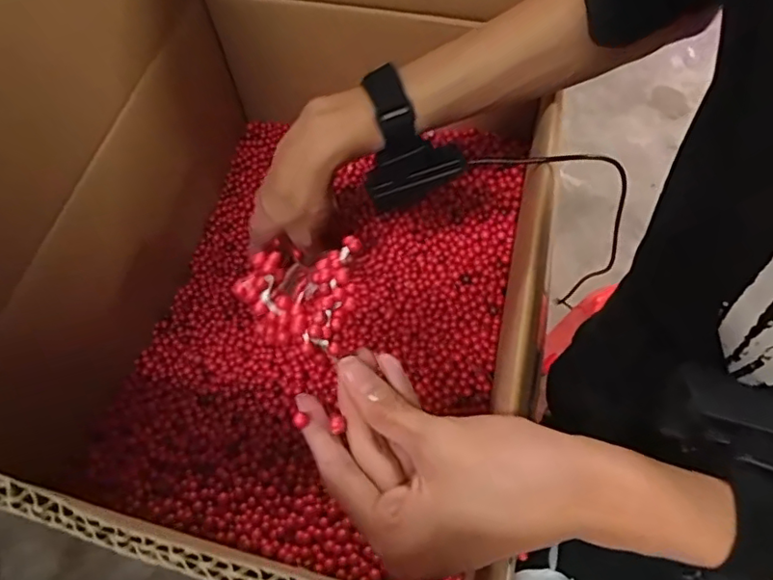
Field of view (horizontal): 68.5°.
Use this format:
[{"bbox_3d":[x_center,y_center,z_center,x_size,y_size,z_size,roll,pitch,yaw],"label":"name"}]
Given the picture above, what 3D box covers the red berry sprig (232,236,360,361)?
[{"bbox_3d":[-0.044,-0.001,0.286,0.056,0.017,0.059,12,65,8],"label":"red berry sprig"}]

